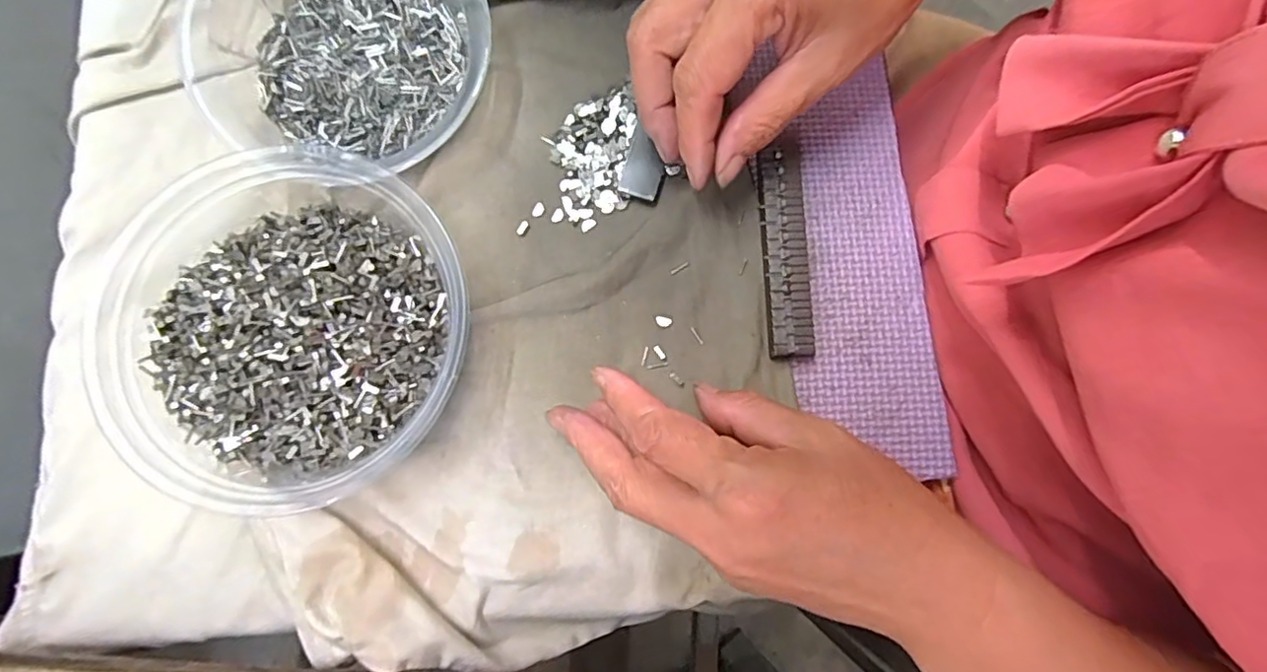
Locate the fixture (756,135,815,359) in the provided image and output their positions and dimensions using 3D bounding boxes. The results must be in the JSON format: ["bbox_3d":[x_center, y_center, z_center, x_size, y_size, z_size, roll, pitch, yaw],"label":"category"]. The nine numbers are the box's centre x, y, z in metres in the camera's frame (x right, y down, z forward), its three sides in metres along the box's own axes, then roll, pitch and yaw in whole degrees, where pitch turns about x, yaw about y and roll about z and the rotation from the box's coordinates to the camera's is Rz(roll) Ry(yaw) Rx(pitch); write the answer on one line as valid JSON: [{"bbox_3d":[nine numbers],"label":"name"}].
[{"bbox_3d":[0.068,-0.040,0.278,0.019,0.007,0.099,-1,79,0],"label":"fixture"}]

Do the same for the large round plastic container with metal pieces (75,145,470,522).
[{"bbox_3d":[-0.131,-0.001,0.244,0.127,0.052,0.132,0,79,-1],"label":"large round plastic container with metal pieces"}]

